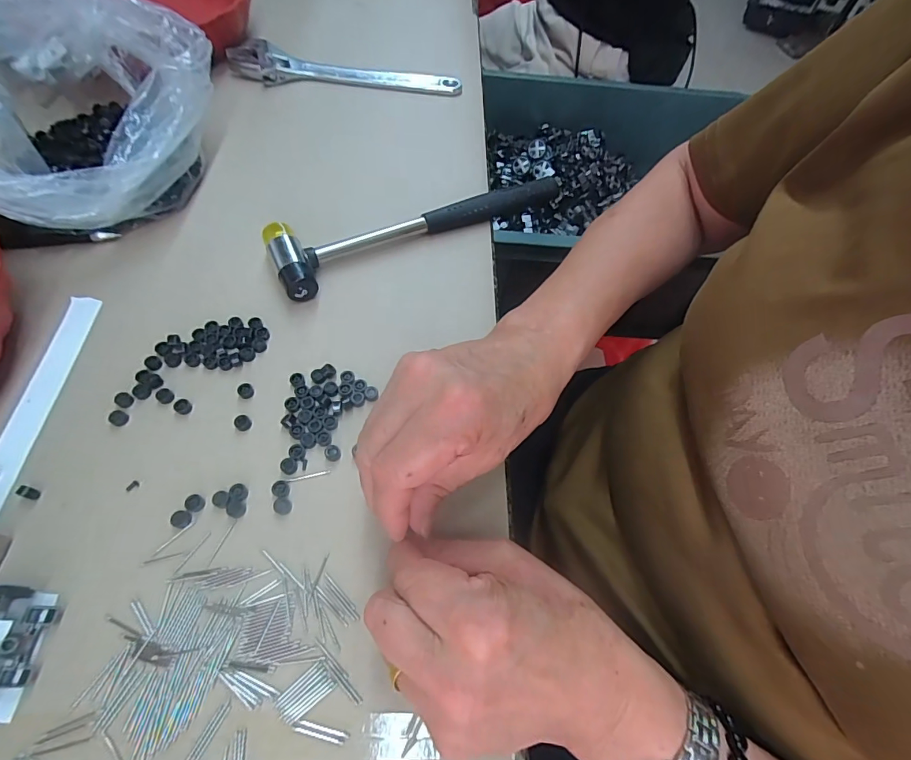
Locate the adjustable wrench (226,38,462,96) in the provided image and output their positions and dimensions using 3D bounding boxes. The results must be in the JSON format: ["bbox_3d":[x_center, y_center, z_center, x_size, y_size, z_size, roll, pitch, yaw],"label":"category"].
[{"bbox_3d":[-0.116,-0.318,0.464,0.237,0.025,0.046,9,59,0],"label":"adjustable wrench"}]

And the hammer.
[{"bbox_3d":[-0.027,-0.135,0.358,0.246,0.025,0.060,-28,66,-19],"label":"hammer"}]

